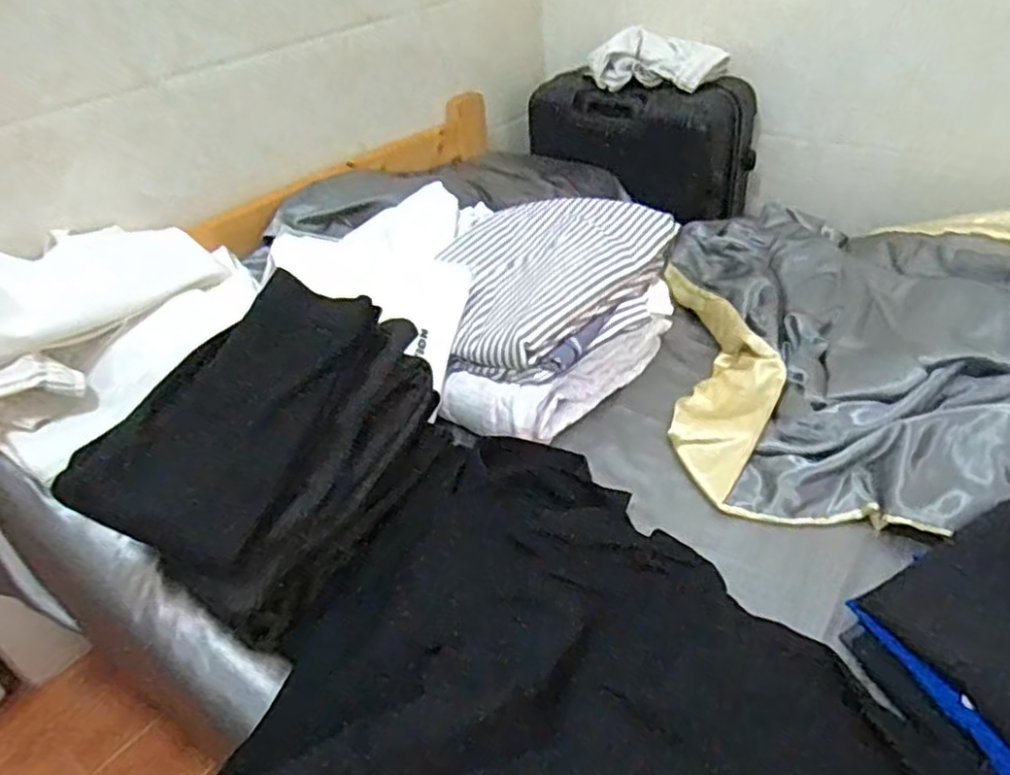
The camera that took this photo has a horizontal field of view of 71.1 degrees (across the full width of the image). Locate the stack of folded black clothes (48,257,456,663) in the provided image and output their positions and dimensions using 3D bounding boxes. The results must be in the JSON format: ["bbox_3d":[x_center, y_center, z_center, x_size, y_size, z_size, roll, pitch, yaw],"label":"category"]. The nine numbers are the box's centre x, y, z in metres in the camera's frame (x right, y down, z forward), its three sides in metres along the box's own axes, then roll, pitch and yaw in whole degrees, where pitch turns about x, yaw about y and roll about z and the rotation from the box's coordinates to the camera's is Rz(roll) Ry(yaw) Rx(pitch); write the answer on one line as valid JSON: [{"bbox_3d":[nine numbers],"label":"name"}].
[{"bbox_3d":[-0.250,0.056,0.763,0.259,0.138,0.342,26,71,13],"label":"stack of folded black clothes"}]

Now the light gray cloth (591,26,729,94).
[{"bbox_3d":[0.313,-0.659,1.448,0.278,0.119,0.098,3,38,12],"label":"light gray cloth"}]

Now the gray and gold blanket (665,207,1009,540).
[{"bbox_3d":[0.711,-0.088,0.918,0.966,0.145,0.746,7,39,16],"label":"gray and gold blanket"}]

